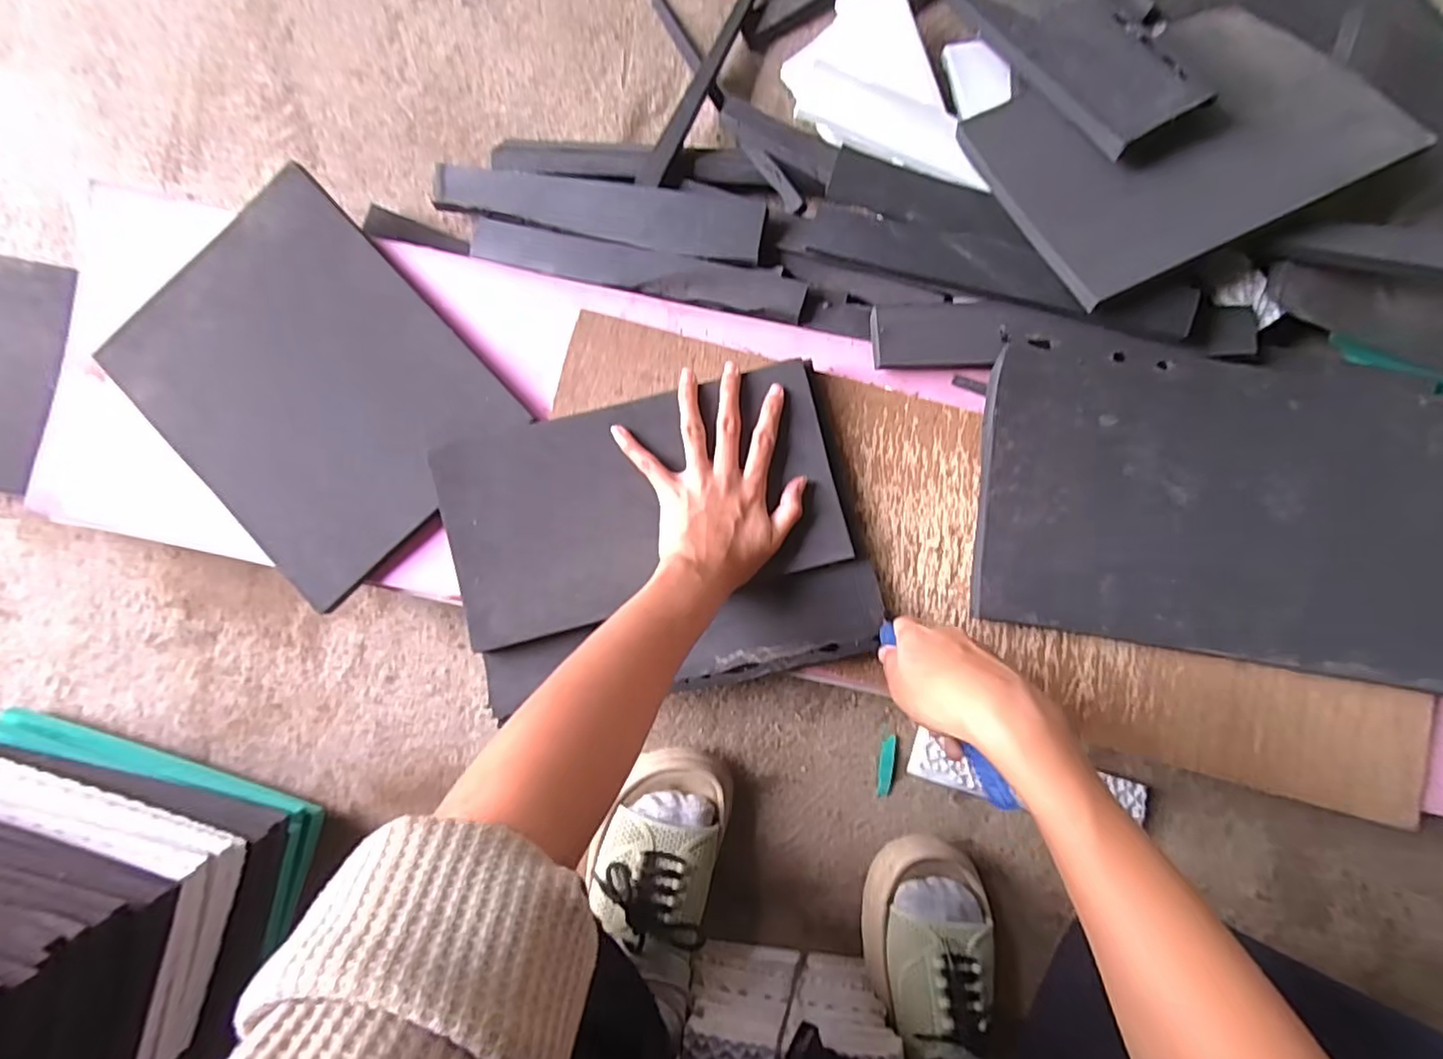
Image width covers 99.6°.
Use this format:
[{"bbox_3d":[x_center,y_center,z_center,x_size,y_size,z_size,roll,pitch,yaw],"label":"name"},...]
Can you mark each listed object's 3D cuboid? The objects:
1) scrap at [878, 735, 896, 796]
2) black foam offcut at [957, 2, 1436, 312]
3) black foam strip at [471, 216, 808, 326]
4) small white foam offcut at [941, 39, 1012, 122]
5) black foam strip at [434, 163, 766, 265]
[{"bbox_3d":[0.144,0.206,0.530,0.012,0.004,0.051,6,89,2],"label":"scrap"},{"bbox_3d":[0.336,-0.291,0.451,0.253,0.014,0.188,-25,70,4],"label":"black foam offcut"},{"bbox_3d":[-0.074,-0.219,0.512,0.287,0.010,0.041,12,87,5],"label":"black foam strip"},{"bbox_3d":[0.214,-0.378,0.509,0.044,0.009,0.075,-13,77,19],"label":"small white foam offcut"},{"bbox_3d":[-0.104,-0.267,0.507,0.278,0.009,0.052,12,95,8],"label":"black foam strip"}]

